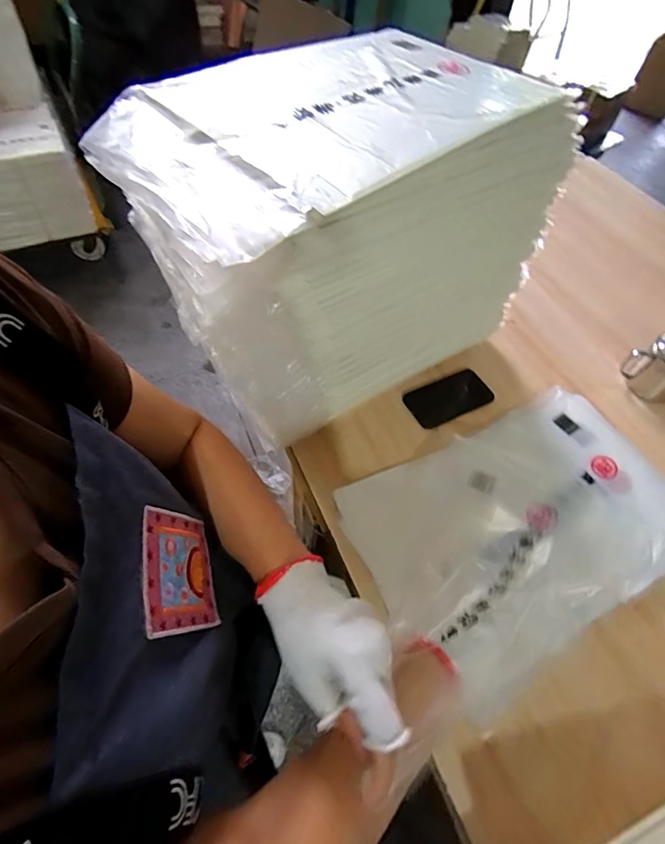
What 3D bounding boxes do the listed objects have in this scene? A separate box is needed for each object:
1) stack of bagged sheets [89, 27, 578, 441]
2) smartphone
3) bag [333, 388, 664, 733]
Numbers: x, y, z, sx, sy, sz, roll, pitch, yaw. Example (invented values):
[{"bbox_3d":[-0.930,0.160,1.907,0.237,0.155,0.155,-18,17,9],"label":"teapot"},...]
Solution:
[{"bbox_3d":[0.015,-0.219,0.581,0.479,0.363,0.268,-28,63,-21],"label":"stack of bagged sheets"},{"bbox_3d":[0.201,-0.044,0.745,0.152,0.006,0.079,-23,61,-18],"label":"smartphone"},{"bbox_3d":[0.275,0.104,0.561,0.476,0.143,0.307,-22,60,-18],"label":"bag"}]

